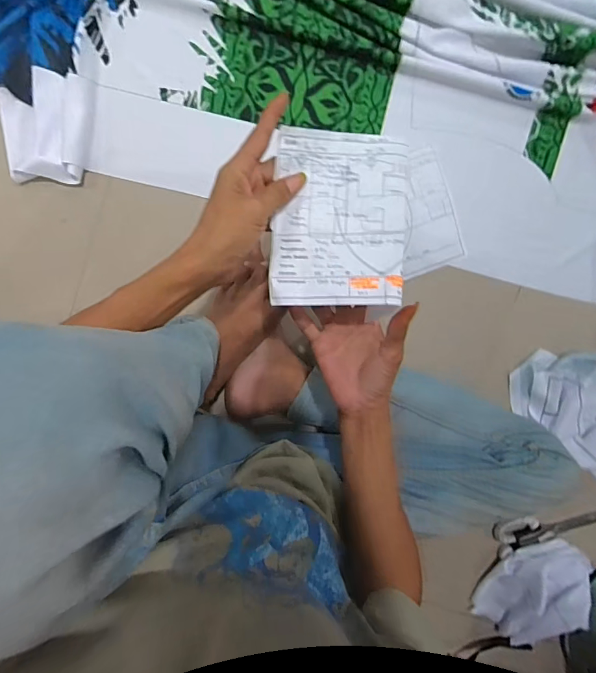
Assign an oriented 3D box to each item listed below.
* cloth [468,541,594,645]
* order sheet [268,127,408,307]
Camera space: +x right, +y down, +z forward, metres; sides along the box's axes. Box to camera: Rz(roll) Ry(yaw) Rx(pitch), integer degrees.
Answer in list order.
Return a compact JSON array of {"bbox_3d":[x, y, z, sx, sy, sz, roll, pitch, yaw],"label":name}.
[{"bbox_3d":[0.387,0.415,0.655,0.151,0.048,0.190,37,95,-7],"label":"cloth"},{"bbox_3d":[0.035,-0.108,0.358,0.117,0.024,0.158,3,80,10],"label":"order sheet"}]

